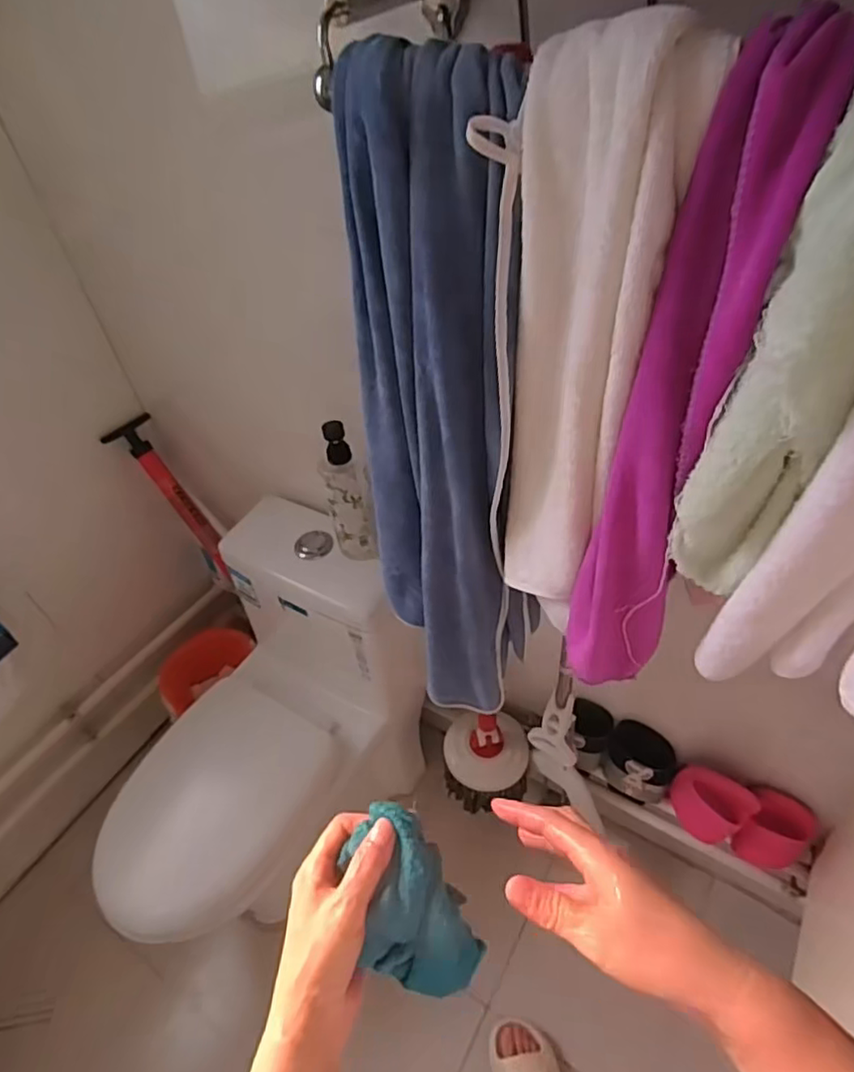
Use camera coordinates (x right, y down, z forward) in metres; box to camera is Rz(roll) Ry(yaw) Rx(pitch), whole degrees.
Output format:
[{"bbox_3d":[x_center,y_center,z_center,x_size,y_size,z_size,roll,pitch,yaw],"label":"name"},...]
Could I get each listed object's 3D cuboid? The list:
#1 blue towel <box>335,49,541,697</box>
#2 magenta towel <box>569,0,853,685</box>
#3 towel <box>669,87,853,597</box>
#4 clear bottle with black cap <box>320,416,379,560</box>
[{"bbox_3d":[0.018,-0.066,0.599,0.112,0.638,0.142,-28,49,-19],"label":"blue towel"},{"bbox_3d":[0.162,-0.062,0.418,0.085,0.429,0.105,16,50,22],"label":"magenta towel"},{"bbox_3d":[0.208,-0.096,0.341,0.072,0.305,0.088,21,52,25],"label":"towel"},{"bbox_3d":[-0.124,-0.065,0.958,0.074,0.230,0.068,-11,45,-4],"label":"clear bottle with black cap"}]

